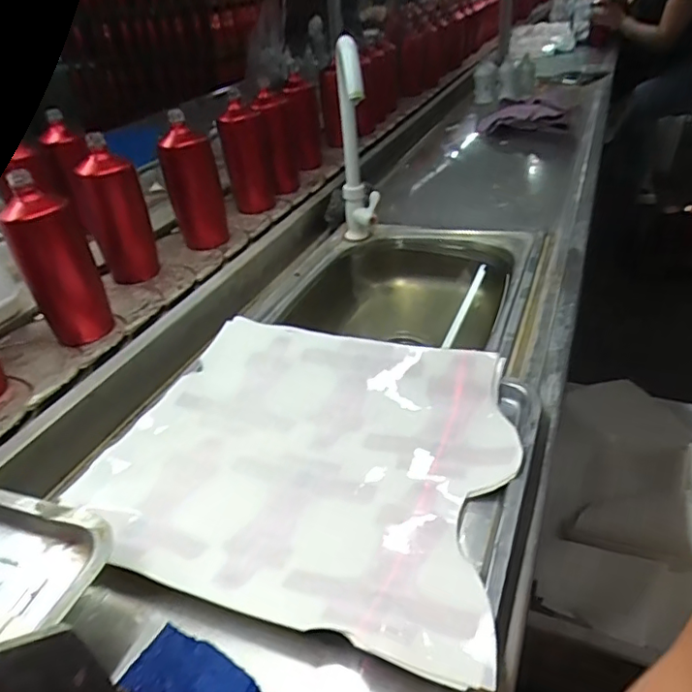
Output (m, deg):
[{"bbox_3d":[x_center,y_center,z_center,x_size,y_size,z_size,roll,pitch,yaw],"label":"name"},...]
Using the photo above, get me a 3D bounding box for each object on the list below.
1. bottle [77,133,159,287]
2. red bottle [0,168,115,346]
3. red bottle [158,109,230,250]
[{"bbox_3d":[-0.331,-0.192,0.814,0.063,0.196,0.069,7,39,18],"label":"bottle"},{"bbox_3d":[-0.356,-0.101,0.685,0.064,0.192,0.071,14,41,26],"label":"red bottle"},{"bbox_3d":[-0.255,-0.270,0.919,0.080,0.194,0.084,-16,37,-12],"label":"red bottle"}]

